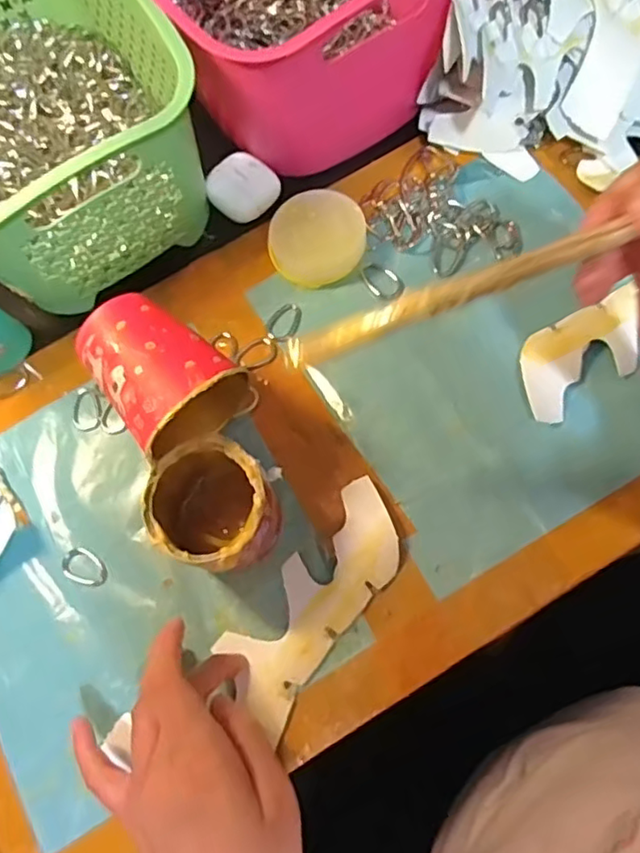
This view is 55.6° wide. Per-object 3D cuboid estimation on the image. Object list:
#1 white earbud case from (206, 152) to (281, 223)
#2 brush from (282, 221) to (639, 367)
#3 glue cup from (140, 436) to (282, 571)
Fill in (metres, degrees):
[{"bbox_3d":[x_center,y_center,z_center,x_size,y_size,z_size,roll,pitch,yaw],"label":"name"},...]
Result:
[{"bbox_3d":[-0.056,-0.178,0.455,0.046,0.023,0.046,35,78,15],"label":"white earbud case"},{"bbox_3d":[0.103,-0.070,0.229,0.267,0.018,0.011,-18,75,20],"label":"brush"},{"bbox_3d":[-0.058,0.047,0.350,0.069,0.072,0.063,-2,72,5],"label":"glue cup"}]

